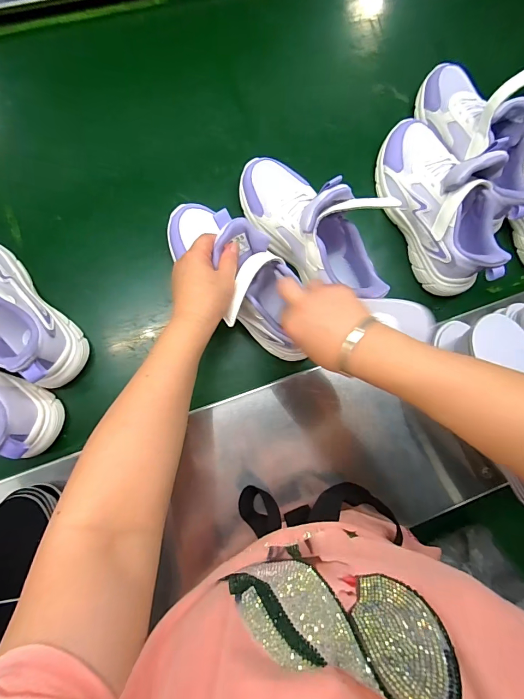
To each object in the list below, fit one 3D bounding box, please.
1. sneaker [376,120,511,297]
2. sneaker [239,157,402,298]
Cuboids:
[{"bbox_3d":[0.237,-0.184,0.469,0.091,0.125,0.215,-11,88,-8],"label":"sneaker"},{"bbox_3d":[0.061,-0.152,0.438,0.077,0.135,0.225,-40,92,-8],"label":"sneaker"}]

